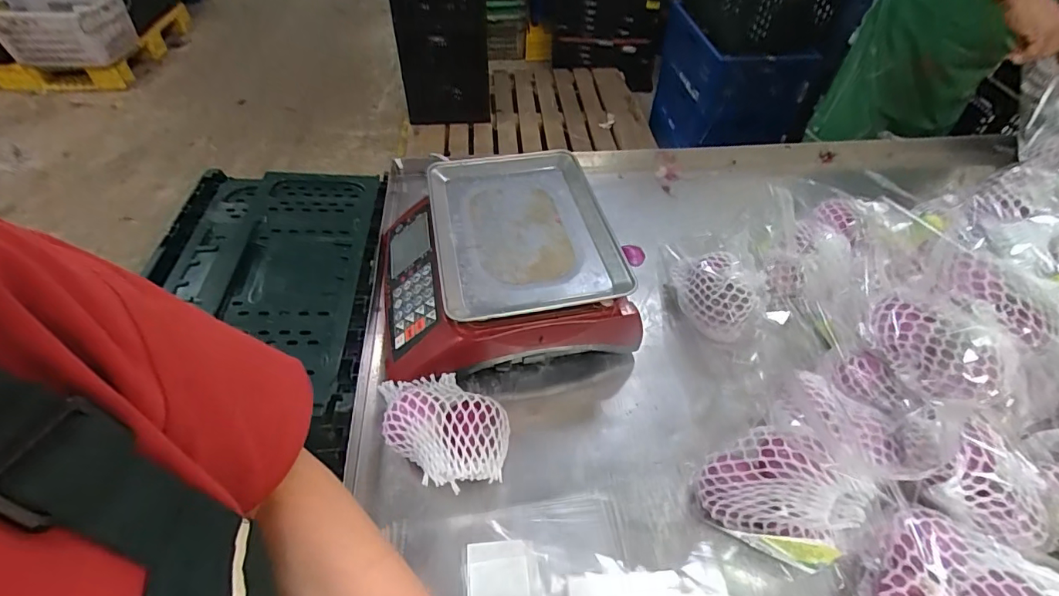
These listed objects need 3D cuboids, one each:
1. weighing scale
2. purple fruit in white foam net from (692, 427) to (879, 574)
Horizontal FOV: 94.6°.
[{"bbox_3d":[-0.056,-0.061,0.744,0.337,0.137,0.404,-9,50,-9],"label":"weighing scale"},{"bbox_3d":[0.259,0.212,0.522,0.093,0.146,0.131,-34,58,-27],"label":"purple fruit in white foam net"}]

